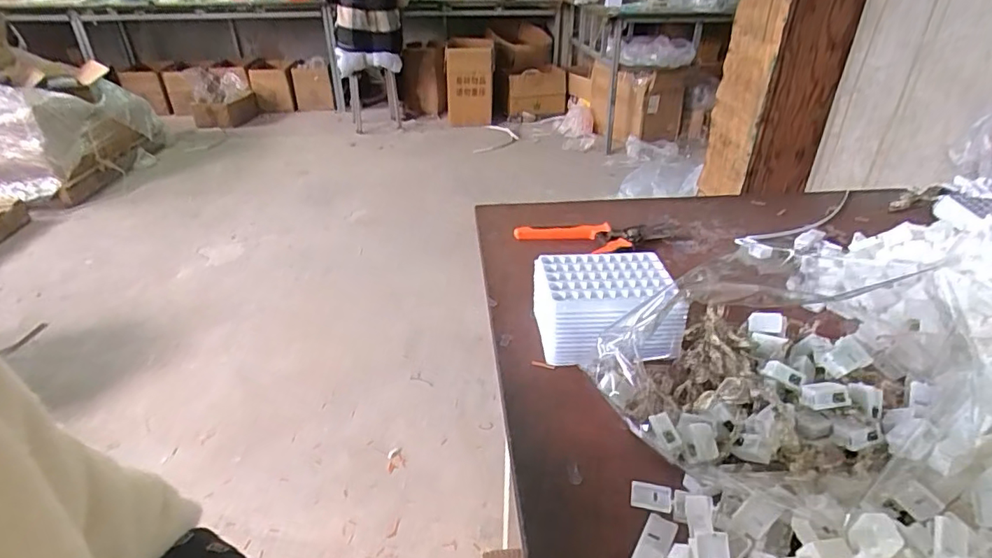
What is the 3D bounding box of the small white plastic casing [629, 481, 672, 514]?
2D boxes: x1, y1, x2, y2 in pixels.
[{"bbox_3d":[0.110,0.156,0.379,0.028,0.006,0.021,8,33,14],"label":"small white plastic casing"}]

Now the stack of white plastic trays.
[{"bbox_3d":[0.106,0.034,0.520,0.129,0.072,0.122,-2,32,0],"label":"stack of white plastic trays"}]

